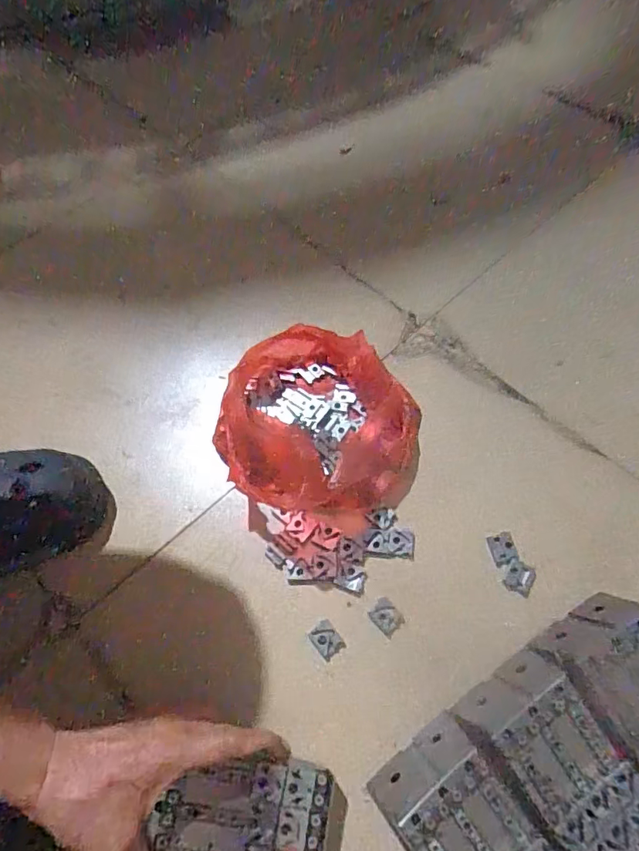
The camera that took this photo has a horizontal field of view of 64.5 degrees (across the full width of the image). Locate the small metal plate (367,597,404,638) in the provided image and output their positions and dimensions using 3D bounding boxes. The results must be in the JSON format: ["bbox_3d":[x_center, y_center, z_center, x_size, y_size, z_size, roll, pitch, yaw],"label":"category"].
[{"bbox_3d":[0.061,0.175,0.464,0.024,0.004,0.029,-40,68,-16],"label":"small metal plate"}]

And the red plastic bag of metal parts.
[{"bbox_3d":[-0.002,-0.006,0.522,0.210,0.067,0.221,10,64,8],"label":"red plastic bag of metal parts"}]

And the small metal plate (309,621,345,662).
[{"bbox_3d":[0.006,0.194,0.456,0.023,0.004,0.029,-38,67,-10],"label":"small metal plate"}]

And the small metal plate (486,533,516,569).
[{"bbox_3d":[0.176,0.119,0.486,0.023,0.005,0.029,-13,64,-3],"label":"small metal plate"}]

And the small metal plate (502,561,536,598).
[{"bbox_3d":[0.186,0.142,0.470,0.024,0.004,0.027,26,68,15],"label":"small metal plate"}]

